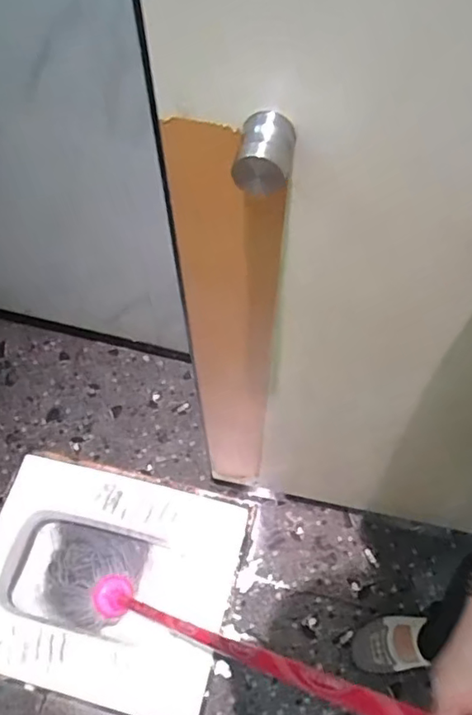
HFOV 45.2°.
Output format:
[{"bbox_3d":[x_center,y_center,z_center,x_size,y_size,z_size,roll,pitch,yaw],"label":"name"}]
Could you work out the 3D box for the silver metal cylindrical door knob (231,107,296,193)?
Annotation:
[{"bbox_3d":[0.020,-0.143,0.397,0.037,0.031,0.048,10,62,4],"label":"silver metal cylindrical door knob"}]

